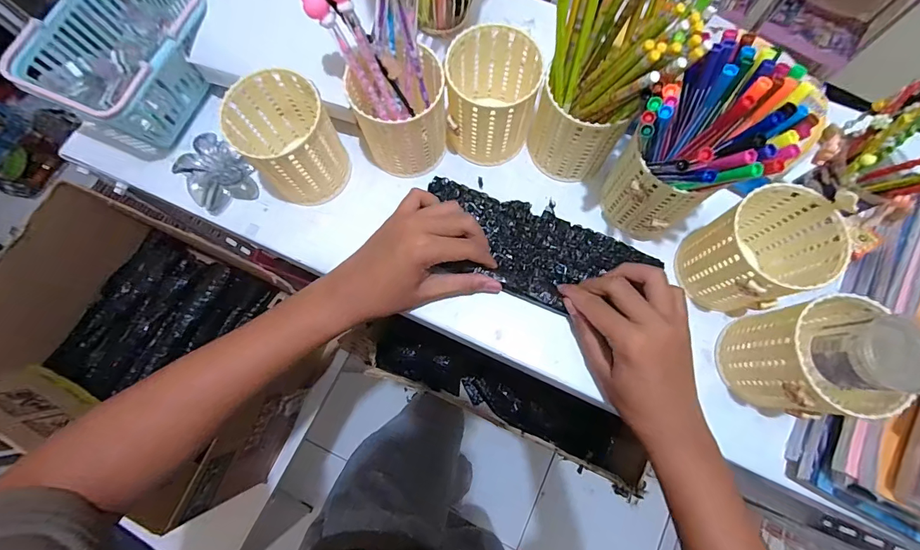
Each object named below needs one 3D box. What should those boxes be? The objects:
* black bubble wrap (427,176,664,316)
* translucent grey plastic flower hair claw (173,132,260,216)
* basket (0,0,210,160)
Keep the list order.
[{"bbox_3d":[0.066,-0.022,0.405,0.220,0.019,0.090,20,77,6],"label":"black bubble wrap"},{"bbox_3d":[-0.244,-0.102,0.419,0.058,0.038,0.060,-35,78,-7],"label":"translucent grey plastic flower hair claw"},{"bbox_3d":[-0.326,-0.218,0.420,0.119,0.093,0.162,27,78,7],"label":"basket"}]

